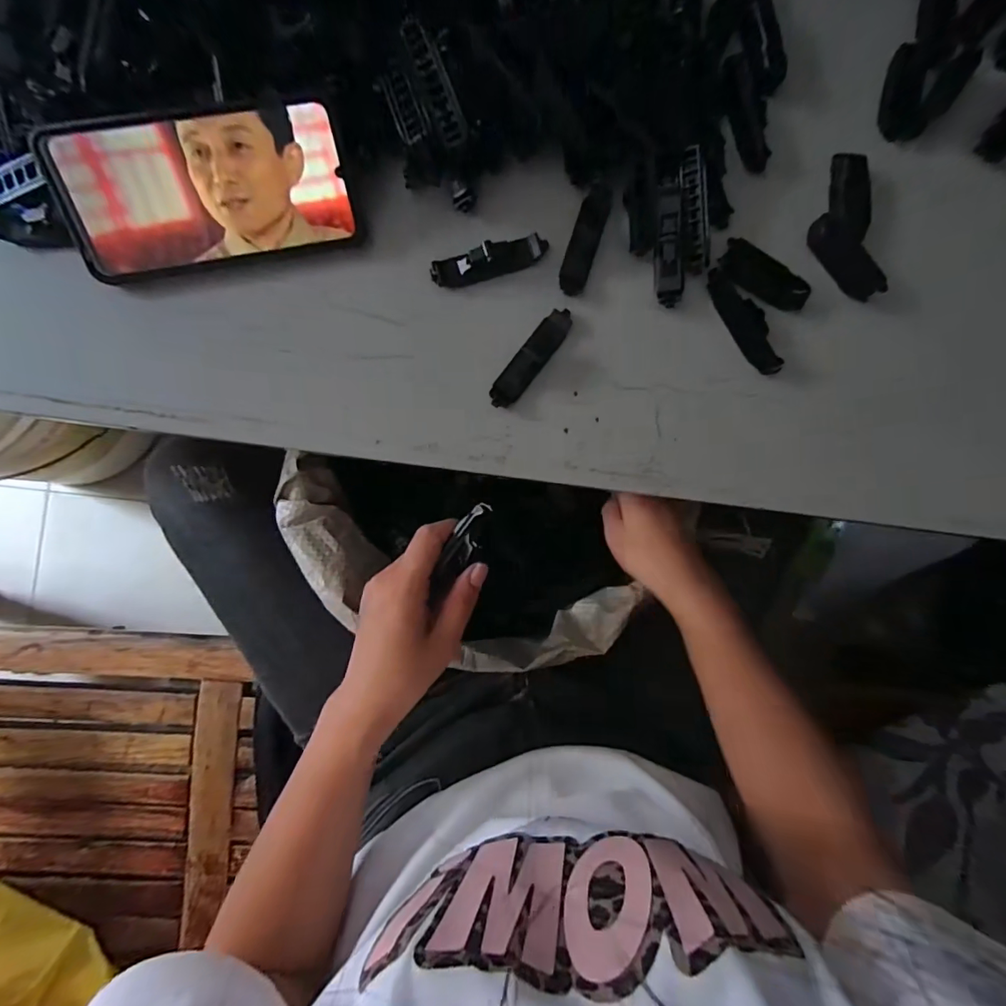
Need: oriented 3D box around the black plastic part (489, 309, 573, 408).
[{"bbox_3d":[0.020,-0.098,0.330,0.020,0.009,0.080,38,86,-2],"label":"black plastic part"}]

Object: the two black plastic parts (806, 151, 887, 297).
[{"bbox_3d":[0.240,-0.196,0.342,0.043,0.012,0.103,-3,88,-5],"label":"two black plastic parts"}]

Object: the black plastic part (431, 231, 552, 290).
[{"bbox_3d":[-0.008,-0.162,0.324,0.079,0.015,0.017,-18,90,-5],"label":"black plastic part"}]

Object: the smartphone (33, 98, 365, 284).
[{"bbox_3d":[-0.177,-0.185,0.292,0.164,0.013,0.078,-13,115,-7],"label":"smartphone"}]

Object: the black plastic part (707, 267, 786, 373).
[{"bbox_3d":[0.168,-0.126,0.338,0.023,0.009,0.080,-33,91,-5],"label":"black plastic part"}]

